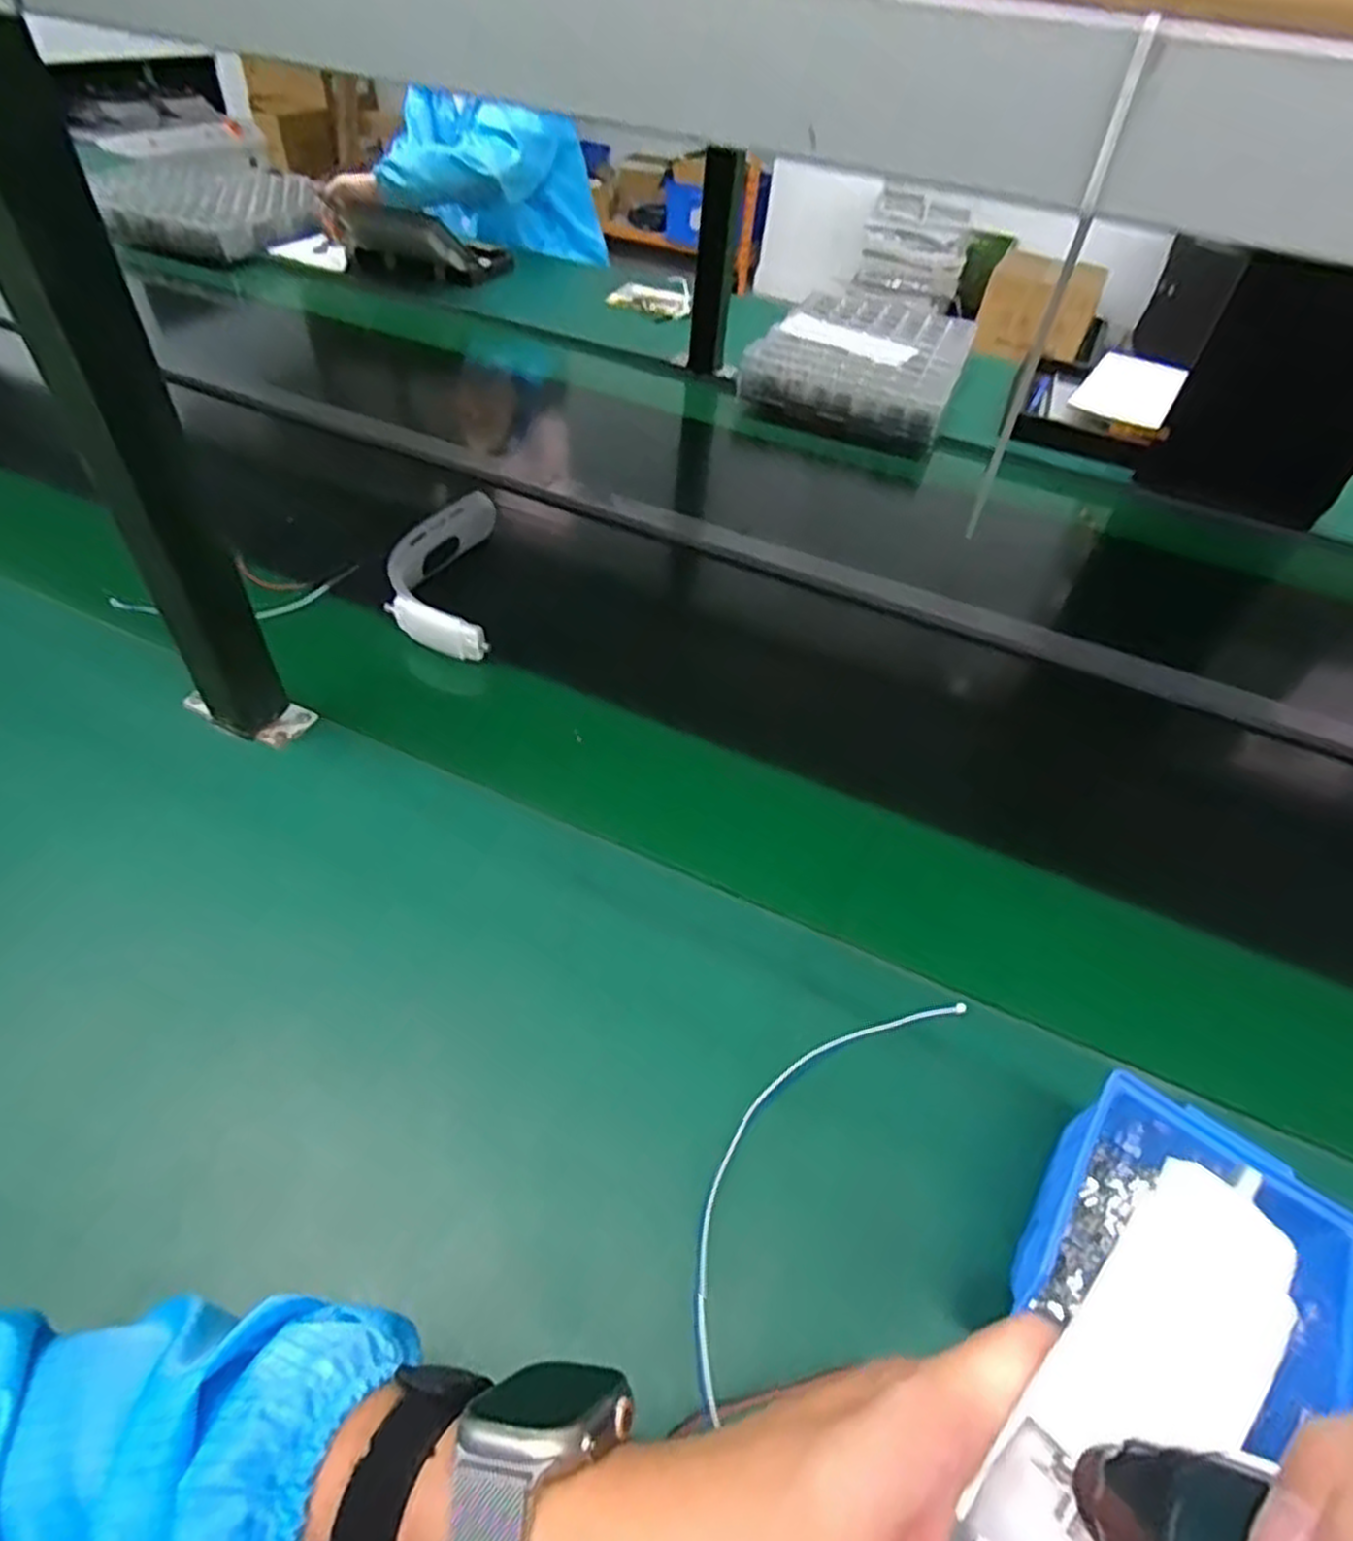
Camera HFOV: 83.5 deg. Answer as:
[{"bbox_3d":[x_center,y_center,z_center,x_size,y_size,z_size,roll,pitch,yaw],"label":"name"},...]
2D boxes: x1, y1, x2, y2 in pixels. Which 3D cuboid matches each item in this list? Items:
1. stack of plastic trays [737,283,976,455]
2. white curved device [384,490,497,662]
[{"bbox_3d":[0.297,-0.646,1.200,0.297,0.083,0.419,20,48,11],"label":"stack of plastic trays"},{"bbox_3d":[-0.224,-0.200,0.729,0.087,0.054,0.229,-3,48,-9],"label":"white curved device"}]

